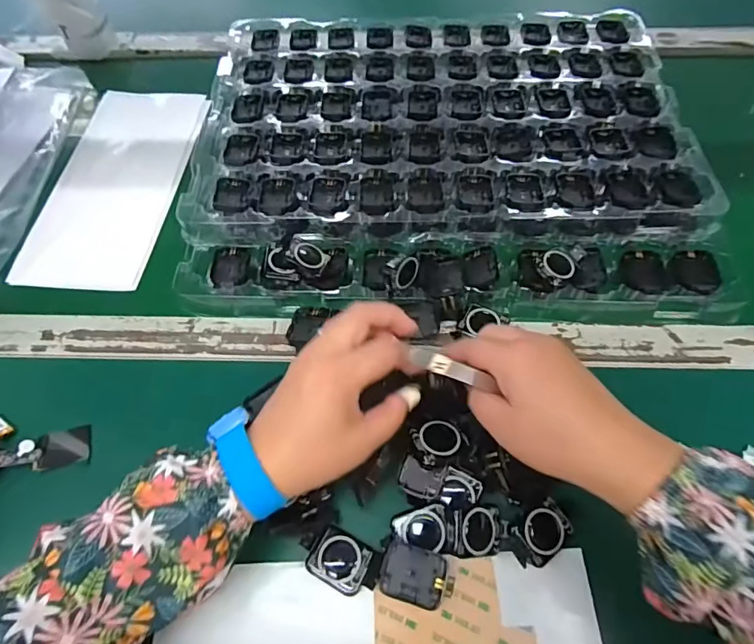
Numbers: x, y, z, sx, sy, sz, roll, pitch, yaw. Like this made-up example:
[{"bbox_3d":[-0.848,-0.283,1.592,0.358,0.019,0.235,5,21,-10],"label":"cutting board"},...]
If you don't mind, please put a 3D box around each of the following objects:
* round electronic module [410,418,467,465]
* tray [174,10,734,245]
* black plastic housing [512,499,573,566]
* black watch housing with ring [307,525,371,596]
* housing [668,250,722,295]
[{"bbox_3d":[0.043,0.082,0.336,0.035,0.006,0.031,-18,53,-21],"label":"round electronic module"},{"bbox_3d":[0.068,-0.226,0.528,0.493,0.026,0.341,0,60,1],"label":"tray"},{"bbox_3d":[0.112,0.139,0.323,0.036,0.009,0.026,-34,65,-17],"label":"black plastic housing"},{"bbox_3d":[-0.025,0.159,0.324,0.039,0.006,0.032,25,63,15],"label":"black watch housing with ring"},{"bbox_3d":[0.281,-0.045,0.429,0.035,0.009,0.048,0,60,1],"label":"housing"}]

